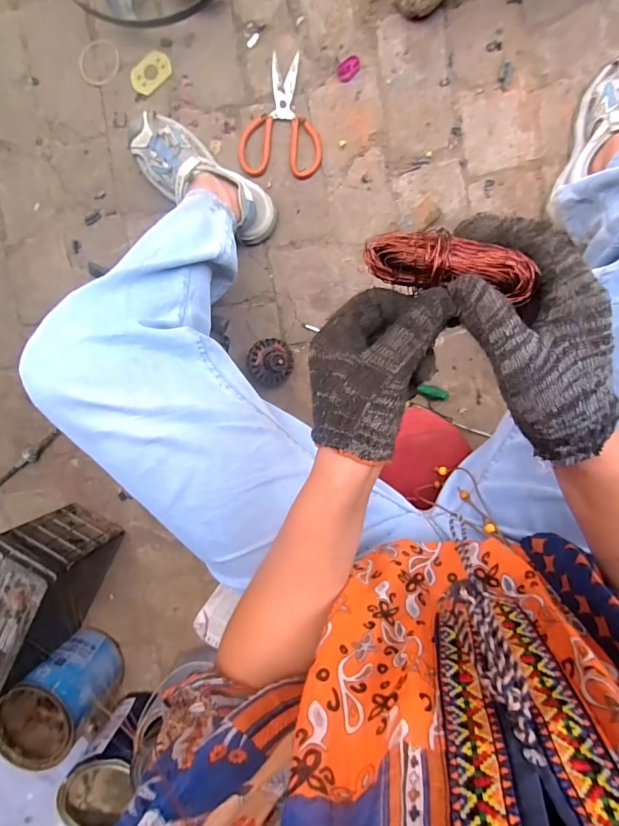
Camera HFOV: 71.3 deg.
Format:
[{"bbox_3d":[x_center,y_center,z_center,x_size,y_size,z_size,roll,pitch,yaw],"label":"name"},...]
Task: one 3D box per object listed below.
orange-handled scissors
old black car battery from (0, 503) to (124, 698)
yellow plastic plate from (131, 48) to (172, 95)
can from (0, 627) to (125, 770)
[{"bbox_3d":[-0.051,-0.492,0.720,0.136,0.008,0.186,-1,96,4],"label":"orange-handled scissors"},{"bbox_3d":[-0.471,0.305,0.754,0.134,0.216,0.232,27,98,1],"label":"old black car battery"},{"bbox_3d":[-0.266,-0.569,0.720,0.073,0.008,0.046,-40,92,7],"label":"yellow plastic plate"},{"bbox_3d":[-0.456,0.519,0.798,0.147,0.152,0.171,38,98,-1],"label":"can"}]

